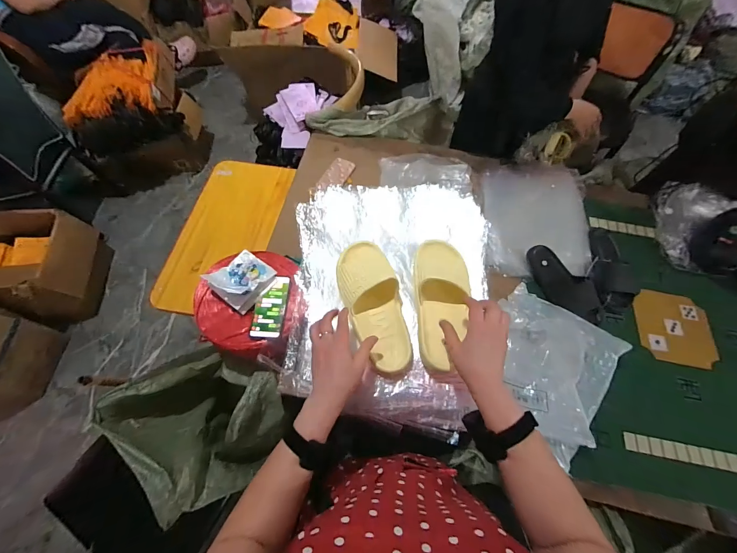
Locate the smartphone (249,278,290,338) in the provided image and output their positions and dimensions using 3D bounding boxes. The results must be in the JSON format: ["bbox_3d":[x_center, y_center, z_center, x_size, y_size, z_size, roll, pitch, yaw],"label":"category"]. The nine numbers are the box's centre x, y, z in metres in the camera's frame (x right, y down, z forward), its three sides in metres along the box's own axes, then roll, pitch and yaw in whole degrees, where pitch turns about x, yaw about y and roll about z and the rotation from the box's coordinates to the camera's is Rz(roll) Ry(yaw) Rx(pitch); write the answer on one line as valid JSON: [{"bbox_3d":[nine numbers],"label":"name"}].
[{"bbox_3d":[-0.238,0.072,0.776,0.075,0.014,0.154,3,64,1],"label":"smartphone"}]

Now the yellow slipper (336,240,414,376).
[{"bbox_3d":[0.009,0.044,0.592,0.100,0.061,0.261,-17,70,-9],"label":"yellow slipper"}]

